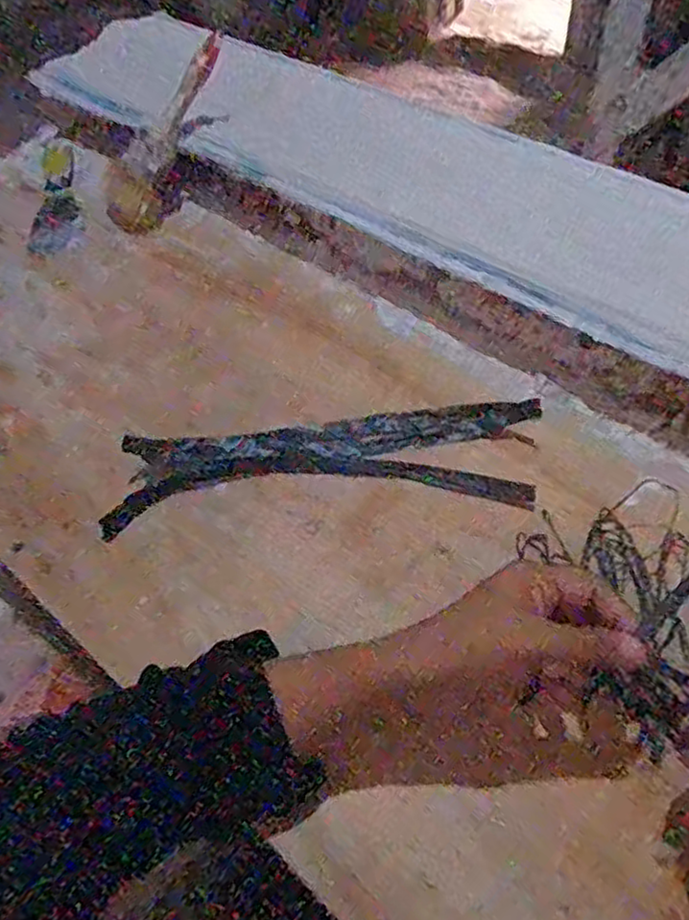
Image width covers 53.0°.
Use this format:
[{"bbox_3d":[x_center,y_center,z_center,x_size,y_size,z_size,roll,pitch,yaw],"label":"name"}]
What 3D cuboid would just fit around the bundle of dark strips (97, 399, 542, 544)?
[{"bbox_3d":[-0.014,0.003,0.494,0.302,0.024,0.087,-8,50,0],"label":"bundle of dark strips"}]

